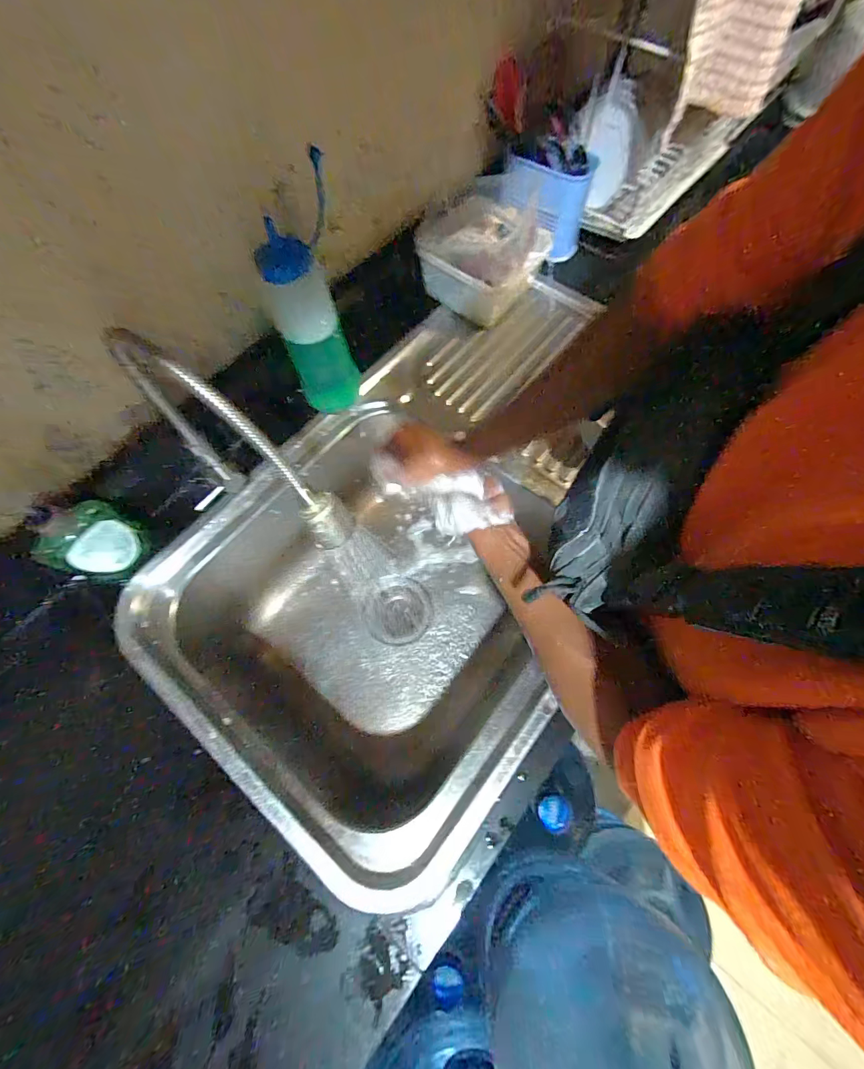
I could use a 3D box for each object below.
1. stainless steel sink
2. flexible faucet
[{"bbox_3d":[0.025,0.004,0.639,0.489,0.208,0.776,36,72,14],"label":"stainless steel sink"},{"bbox_3d":[-0.186,-0.073,0.426,0.239,0.236,0.040,32,71,13],"label":"flexible faucet"}]

